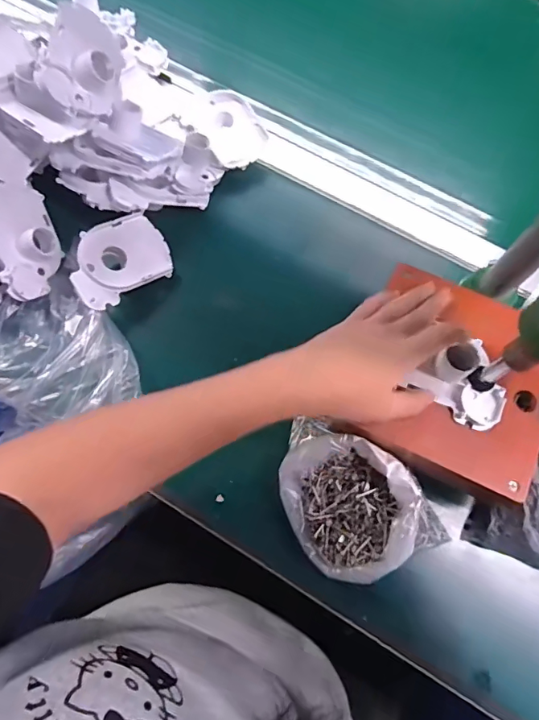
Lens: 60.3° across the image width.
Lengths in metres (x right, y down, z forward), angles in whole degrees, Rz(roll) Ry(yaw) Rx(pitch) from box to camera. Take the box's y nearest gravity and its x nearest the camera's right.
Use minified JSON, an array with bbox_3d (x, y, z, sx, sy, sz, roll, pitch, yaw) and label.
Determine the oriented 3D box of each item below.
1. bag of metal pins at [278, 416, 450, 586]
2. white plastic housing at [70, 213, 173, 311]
[{"bbox_3d":[0.062,0.114,0.373,0.102,0.053,0.146,-40,77,-14],"label":"bag of metal pins"},{"bbox_3d":[-0.146,-0.095,0.448,0.101,0.017,0.069,-42,102,-30],"label":"white plastic housing"}]

